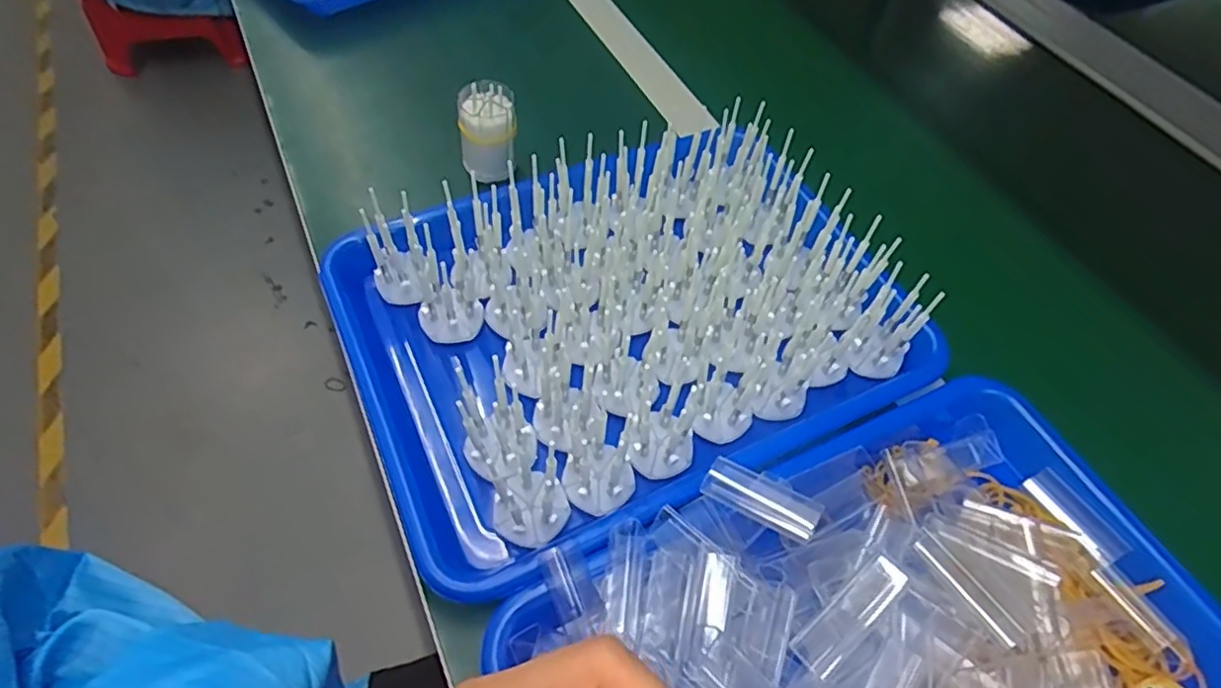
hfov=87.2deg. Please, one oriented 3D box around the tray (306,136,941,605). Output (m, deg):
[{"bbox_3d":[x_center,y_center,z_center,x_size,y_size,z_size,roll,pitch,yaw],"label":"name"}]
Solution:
[{"bbox_3d":[0.010,-0.018,0.402,0.330,0.068,0.248,-23,60,-19],"label":"tray"}]

